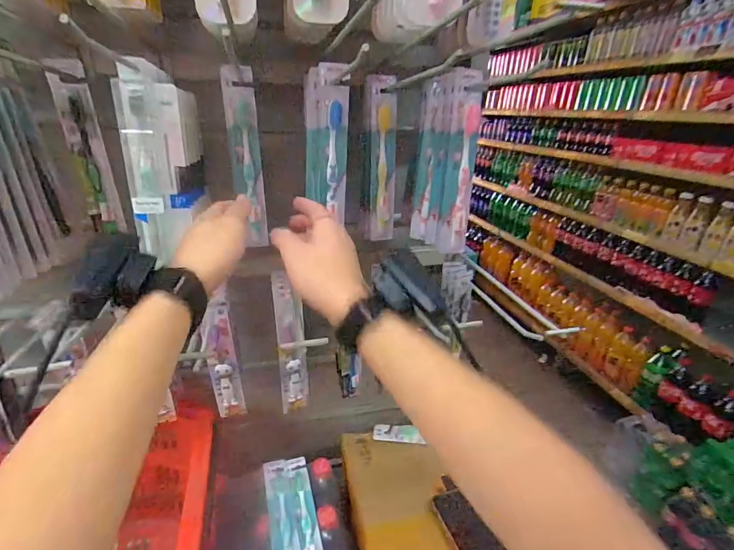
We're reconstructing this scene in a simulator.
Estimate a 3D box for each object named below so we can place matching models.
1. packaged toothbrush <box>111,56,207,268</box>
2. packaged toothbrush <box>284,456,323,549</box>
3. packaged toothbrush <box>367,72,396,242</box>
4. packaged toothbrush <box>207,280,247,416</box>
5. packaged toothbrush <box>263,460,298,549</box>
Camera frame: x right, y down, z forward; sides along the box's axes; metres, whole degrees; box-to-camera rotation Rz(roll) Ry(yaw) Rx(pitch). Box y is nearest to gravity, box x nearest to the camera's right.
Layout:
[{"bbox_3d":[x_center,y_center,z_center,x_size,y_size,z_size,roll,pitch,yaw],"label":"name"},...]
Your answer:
[{"bbox_3d":[-0.213,-0.123,0.428,0.035,0.184,0.090,17,27,30],"label":"packaged toothbrush"},{"bbox_3d":[-0.093,0.357,0.581,0.035,0.026,0.229,-4,24,-16],"label":"packaged toothbrush"},{"bbox_3d":[0.021,-0.156,0.551,0.044,0.215,0.023,5,23,7],"label":"packaged toothbrush"},{"bbox_3d":[-0.213,0.124,0.583,0.042,0.219,0.022,-12,27,-30],"label":"packaged toothbrush"},{"bbox_3d":[-0.125,0.359,0.572,0.035,0.021,0.229,-5,24,-18],"label":"packaged toothbrush"}]

